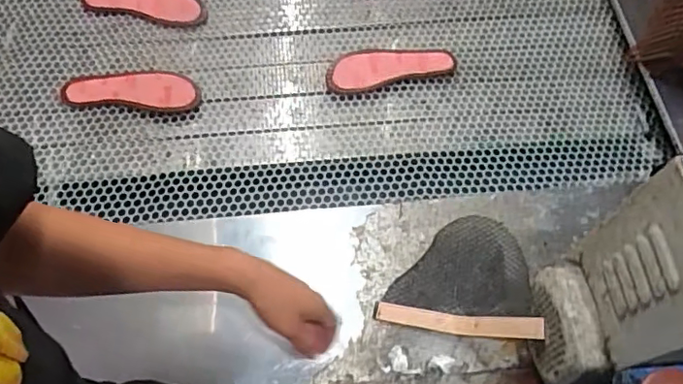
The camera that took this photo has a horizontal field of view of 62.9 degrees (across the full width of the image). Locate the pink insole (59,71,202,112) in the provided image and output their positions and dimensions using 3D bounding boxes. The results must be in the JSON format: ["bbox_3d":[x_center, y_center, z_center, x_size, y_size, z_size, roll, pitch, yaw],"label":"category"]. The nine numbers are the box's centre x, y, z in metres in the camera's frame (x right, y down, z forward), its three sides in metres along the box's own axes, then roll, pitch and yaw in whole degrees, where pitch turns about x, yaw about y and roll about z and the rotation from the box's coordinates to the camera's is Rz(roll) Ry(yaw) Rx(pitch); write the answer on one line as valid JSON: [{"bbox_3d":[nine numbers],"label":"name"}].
[{"bbox_3d":[-0.349,-0.172,0.930,0.226,0.010,0.076,4,65,2],"label":"pink insole"}]

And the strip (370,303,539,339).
[{"bbox_3d":[0.148,0.167,0.716,0.216,0.039,0.027,-1,58,32],"label":"strip"}]

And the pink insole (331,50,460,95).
[{"bbox_3d":[0.085,-0.217,0.967,0.222,0.017,0.082,-12,66,-7],"label":"pink insole"}]

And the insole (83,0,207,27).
[{"bbox_3d":[-0.354,-0.347,1.012,0.216,0.012,0.071,12,72,1],"label":"insole"}]

